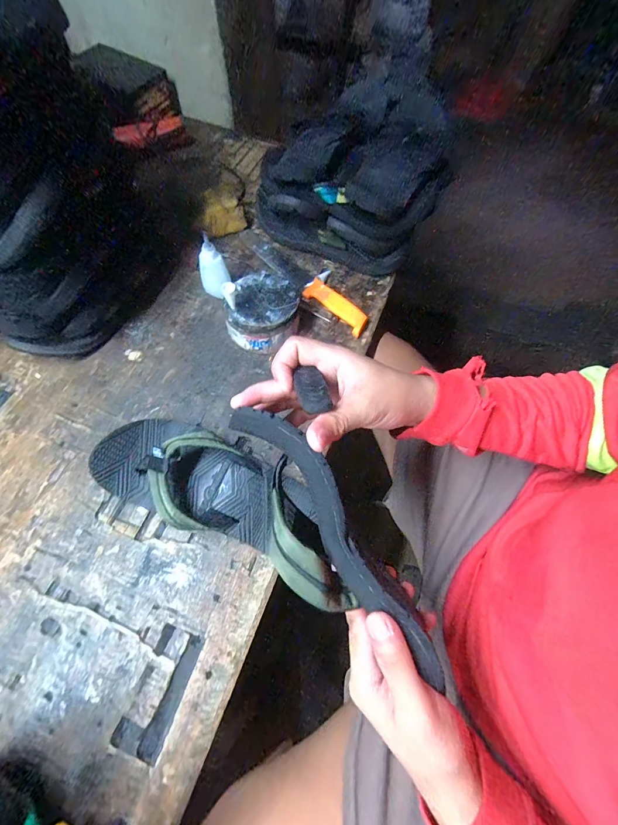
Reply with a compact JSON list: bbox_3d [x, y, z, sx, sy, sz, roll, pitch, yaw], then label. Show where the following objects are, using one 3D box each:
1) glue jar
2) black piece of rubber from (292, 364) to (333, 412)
[{"bbox_3d":[-0.061,-0.141,0.464,0.091,0.066,0.098,1,67,-2],"label":"glue jar"},{"bbox_3d":[0.002,-0.019,0.249,0.024,0.005,0.050,-7,42,-5],"label":"black piece of rubber"}]

